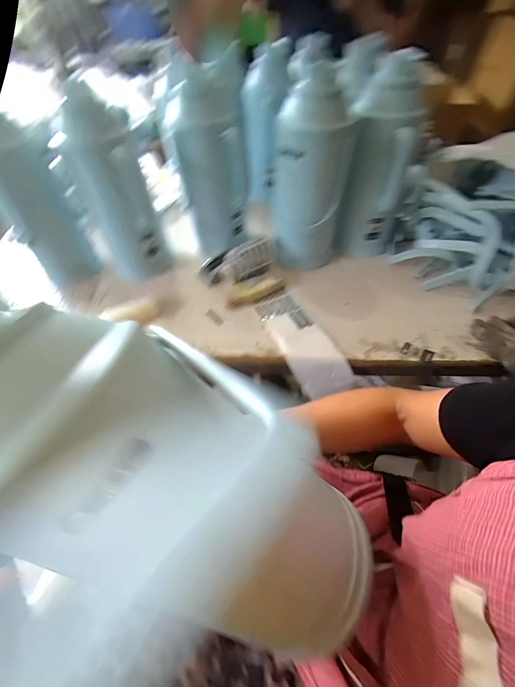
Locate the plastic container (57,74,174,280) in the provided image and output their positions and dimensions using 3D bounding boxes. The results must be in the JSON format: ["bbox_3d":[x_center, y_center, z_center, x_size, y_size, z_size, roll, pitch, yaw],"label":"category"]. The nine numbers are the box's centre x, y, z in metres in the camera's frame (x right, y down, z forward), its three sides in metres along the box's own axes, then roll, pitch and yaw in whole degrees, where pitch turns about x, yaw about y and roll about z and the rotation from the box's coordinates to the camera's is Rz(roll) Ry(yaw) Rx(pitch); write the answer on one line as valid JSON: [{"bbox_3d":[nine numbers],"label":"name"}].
[{"bbox_3d":[-0.298,-0.314,0.630,0.143,0.337,0.114,-26,52,-18],"label":"plastic container"}]

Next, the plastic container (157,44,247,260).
[{"bbox_3d":[-0.102,-0.379,0.671,0.133,0.317,0.119,-18,50,-11],"label":"plastic container"}]

